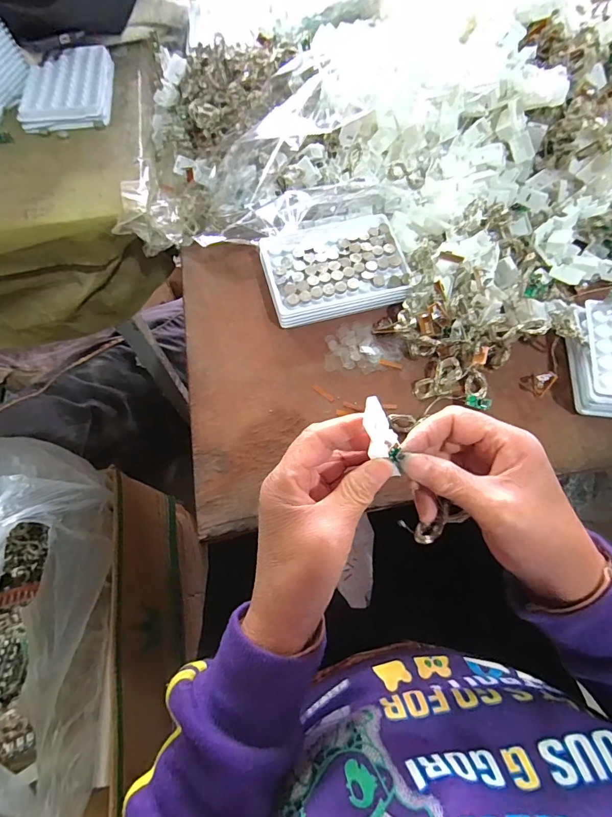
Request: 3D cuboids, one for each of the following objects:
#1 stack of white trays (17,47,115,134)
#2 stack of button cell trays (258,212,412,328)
[{"bbox_3d":[-0.271,-0.368,0.471,0.089,0.016,0.125,-6,66,-2],"label":"stack of white trays"},{"bbox_3d":[0.026,-0.139,0.398,0.129,0.027,0.105,-13,67,-5],"label":"stack of button cell trays"}]

